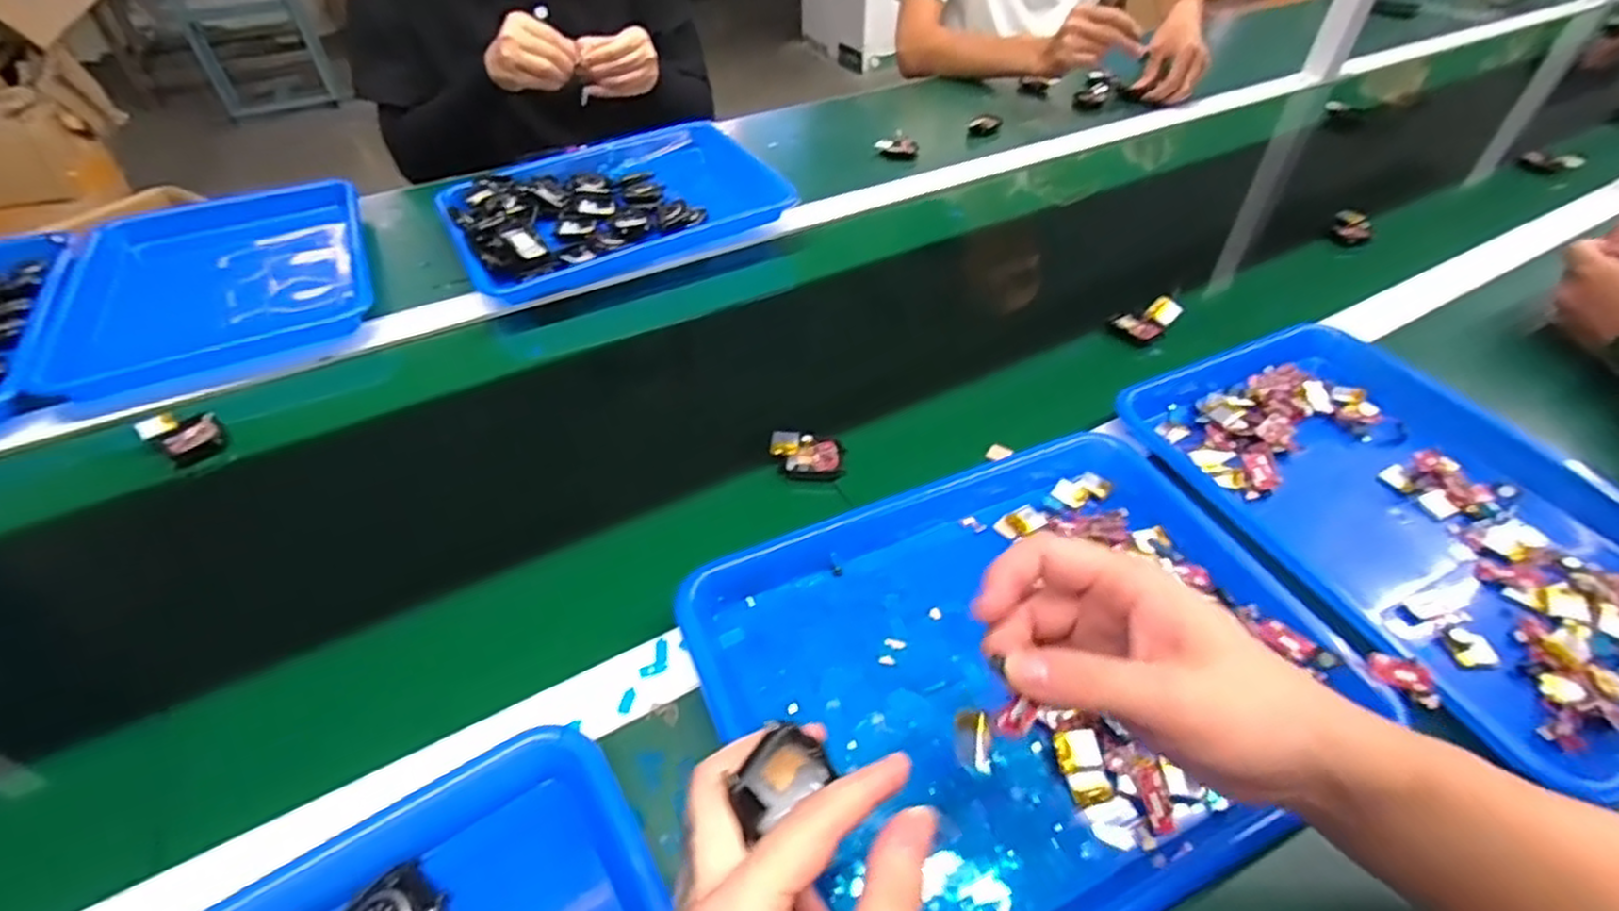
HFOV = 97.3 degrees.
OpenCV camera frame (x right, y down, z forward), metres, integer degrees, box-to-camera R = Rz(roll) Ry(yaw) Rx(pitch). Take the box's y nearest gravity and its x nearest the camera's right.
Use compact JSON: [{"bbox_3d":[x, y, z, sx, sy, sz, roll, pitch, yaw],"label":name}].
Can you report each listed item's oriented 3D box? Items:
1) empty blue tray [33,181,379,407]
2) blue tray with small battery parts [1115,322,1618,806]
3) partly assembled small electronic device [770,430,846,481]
[{"bbox_3d":[-0.578,-0.184,0.699,0.248,0.031,0.322,-19,49,-18],"label":"empty blue tray"},{"bbox_3d":[0.407,0.029,0.488,0.255,0.056,0.348,-20,49,-19],"label":"blue tray with small battery parts"},{"bbox_3d":[-0.001,0.000,0.534,0.054,0.015,0.038,0,46,-1],"label":"partly assembled small electronic device"}]

